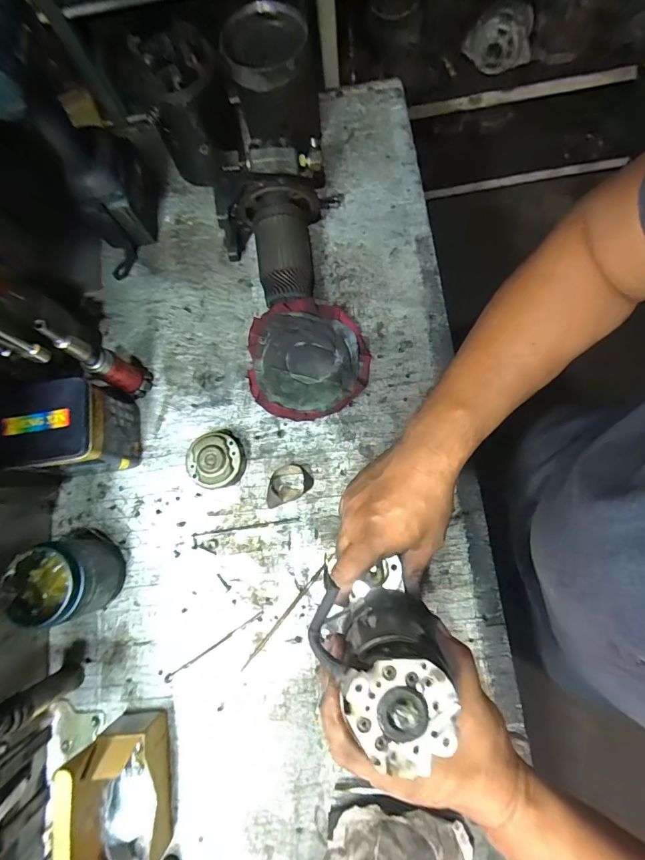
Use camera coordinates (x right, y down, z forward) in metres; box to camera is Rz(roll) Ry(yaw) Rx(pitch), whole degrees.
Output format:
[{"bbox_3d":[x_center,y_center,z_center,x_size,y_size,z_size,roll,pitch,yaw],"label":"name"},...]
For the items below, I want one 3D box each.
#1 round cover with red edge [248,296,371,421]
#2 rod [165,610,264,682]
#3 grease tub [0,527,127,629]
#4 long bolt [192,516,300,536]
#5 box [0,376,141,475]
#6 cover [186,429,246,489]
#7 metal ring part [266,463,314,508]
[{"bbox_3d":[-0.021,-0.095,0.549,0.167,0.054,0.147,-19,77,0],"label":"round cover with red edge"},{"bbox_3d":[-0.136,0.270,0.508,0.144,0.004,0.008,-35,77,-4],"label":"rod"},{"bbox_3d":[-0.307,0.172,0.491,0.094,0.091,0.097,-1,77,4],"label":"grease tub"},{"bbox_3d":[-0.101,0.127,0.535,0.141,0.004,0.006,-9,77,2],"label":"long bolt"},{"bbox_3d":[-0.315,0.001,0.515,0.118,0.124,0.099,-9,78,2],"label":"box"},{"bbox_3d":[-0.141,0.041,0.540,0.073,0.035,0.071,-1,77,4],"label":"cover"},{"bbox_3d":[-0.047,0.069,0.534,0.064,0.020,0.045,-23,77,-1],"label":"metal ring part"}]

